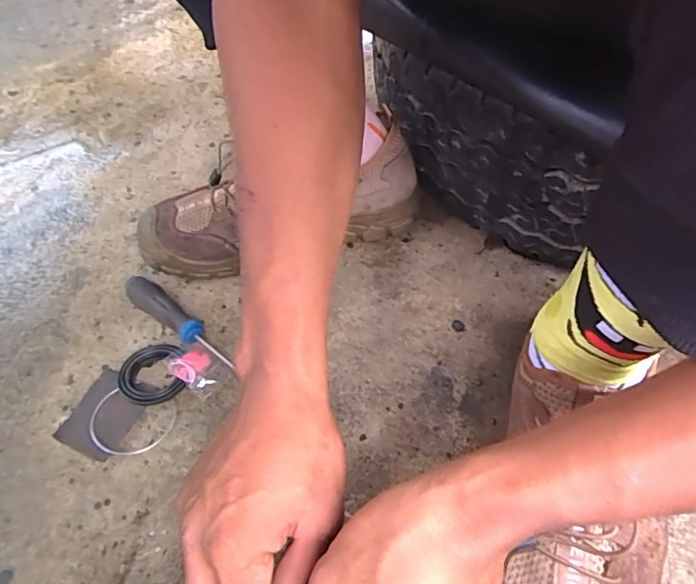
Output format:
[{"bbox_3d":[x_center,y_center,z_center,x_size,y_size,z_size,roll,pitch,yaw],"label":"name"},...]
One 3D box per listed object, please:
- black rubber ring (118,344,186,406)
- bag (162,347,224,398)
[{"bbox_3d":[-0.171,0.073,0.435,0.052,0.013,0.054,-3,52,3],"label":"black rubber ring"},{"bbox_3d":[-0.131,0.067,0.436,0.050,0.015,0.033,33,61,27],"label":"bag"}]

